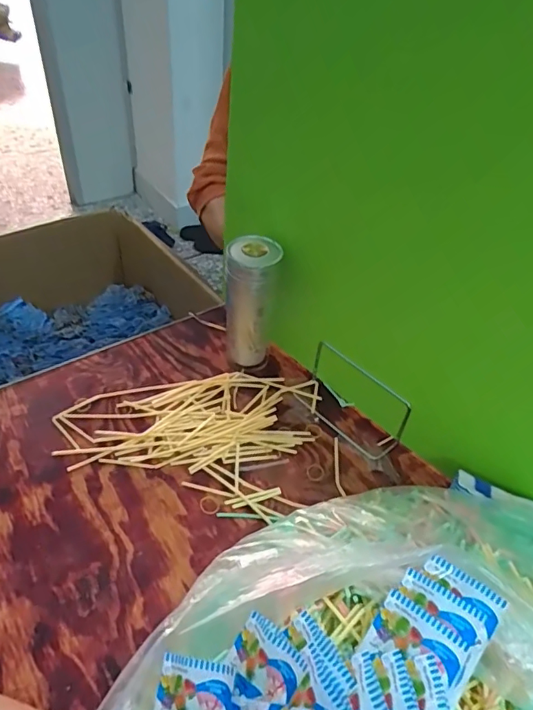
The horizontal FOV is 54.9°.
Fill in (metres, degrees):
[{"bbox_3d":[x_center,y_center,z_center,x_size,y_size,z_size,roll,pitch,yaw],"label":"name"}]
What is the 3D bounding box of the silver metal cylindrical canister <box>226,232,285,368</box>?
[{"bbox_3d":[-0.022,-0.061,0.689,0.064,0.191,0.063,1,45,-3],"label":"silver metal cylindrical canister"}]

